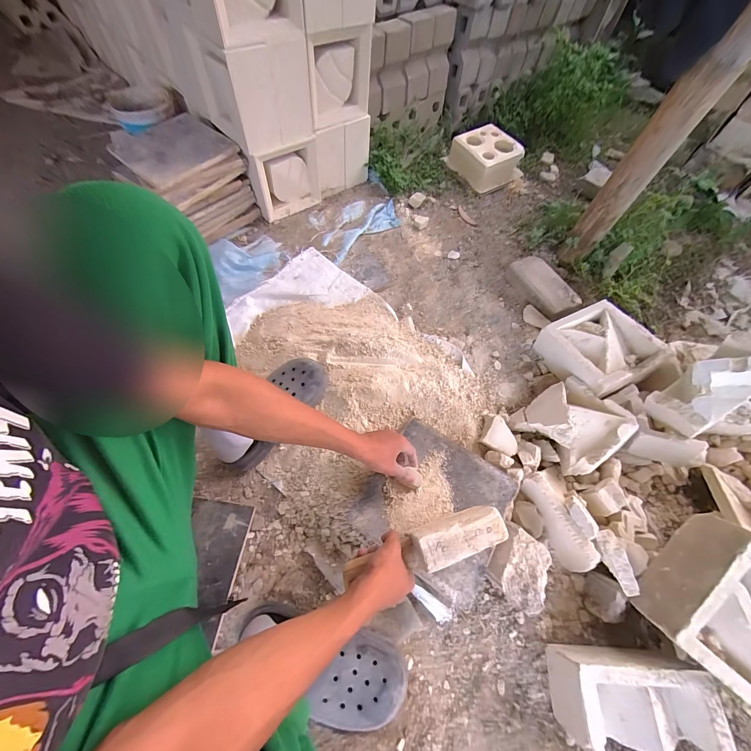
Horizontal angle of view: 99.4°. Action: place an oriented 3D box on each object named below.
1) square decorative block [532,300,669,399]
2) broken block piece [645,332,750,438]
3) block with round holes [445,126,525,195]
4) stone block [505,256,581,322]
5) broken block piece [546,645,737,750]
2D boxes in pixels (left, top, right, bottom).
[{"bbox_3d":[0.535,-0.056,0.790,0.211,0.119,0.206,-20,65,-14],"label":"square decorative block"},{"bbox_3d":[0.674,0.025,0.635,0.206,0.088,0.110,-38,68,9],"label":"broken block piece"},{"bbox_3d":[0.436,-0.861,1.261,0.233,0.106,0.234,-29,67,-18],"label":"block with round holes"},{"bbox_3d":[0.486,-0.255,0.940,0.102,0.068,0.217,-20,65,-14],"label":"stone block"},{"bbox_3d":[0.395,0.497,0.485,0.198,0.086,0.111,4,61,-1],"label":"broken block piece"}]

